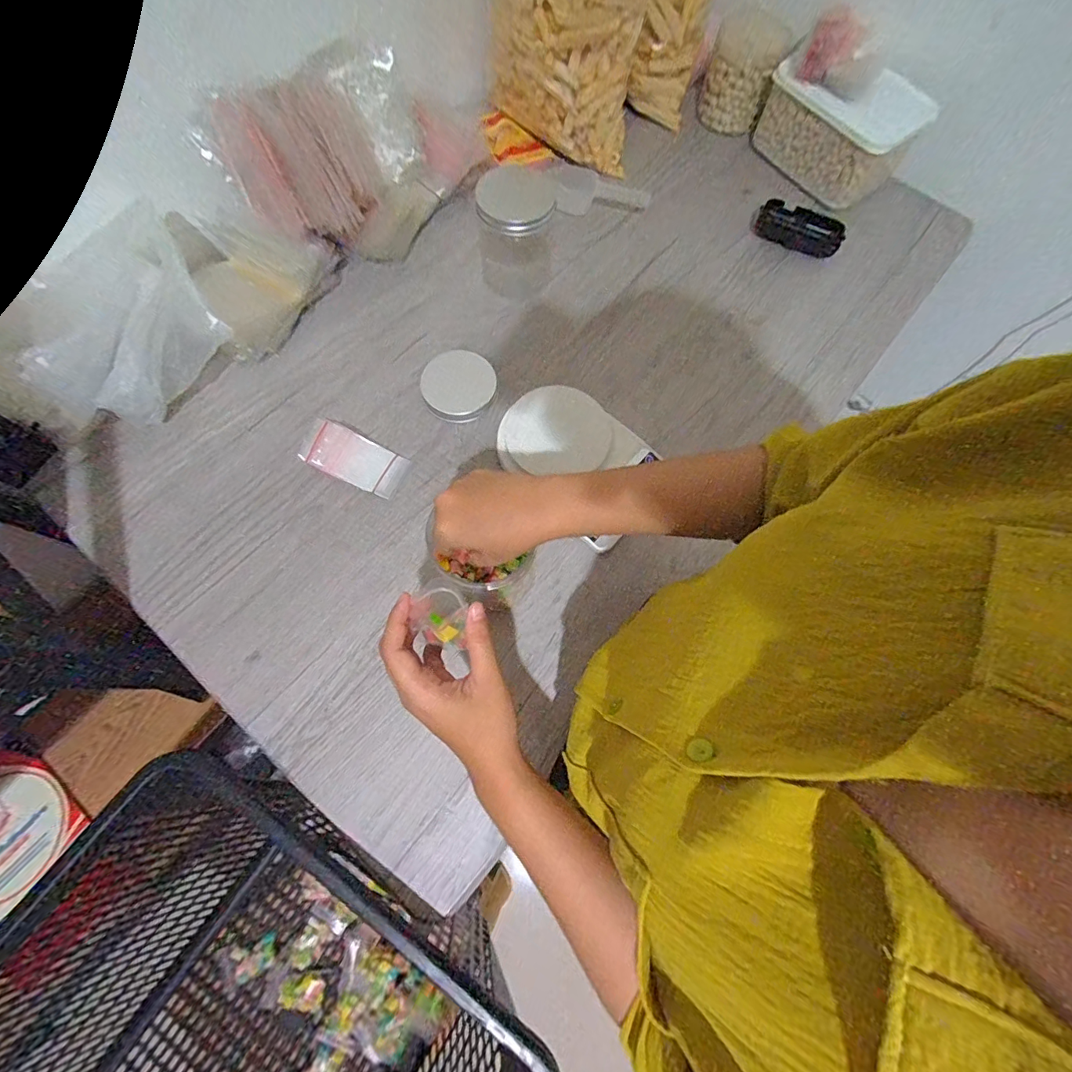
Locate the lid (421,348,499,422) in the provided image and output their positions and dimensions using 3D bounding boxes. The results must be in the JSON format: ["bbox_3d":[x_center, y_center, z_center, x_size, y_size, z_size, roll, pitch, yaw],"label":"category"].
[{"bbox_3d":[-0.089,-0.174,0.543,0.082,0.013,0.083,0,72,-2],"label":"lid"}]

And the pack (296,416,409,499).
[{"bbox_3d":[-0.198,-0.084,0.515,0.106,0.026,0.054,23,73,5],"label":"pack"}]

